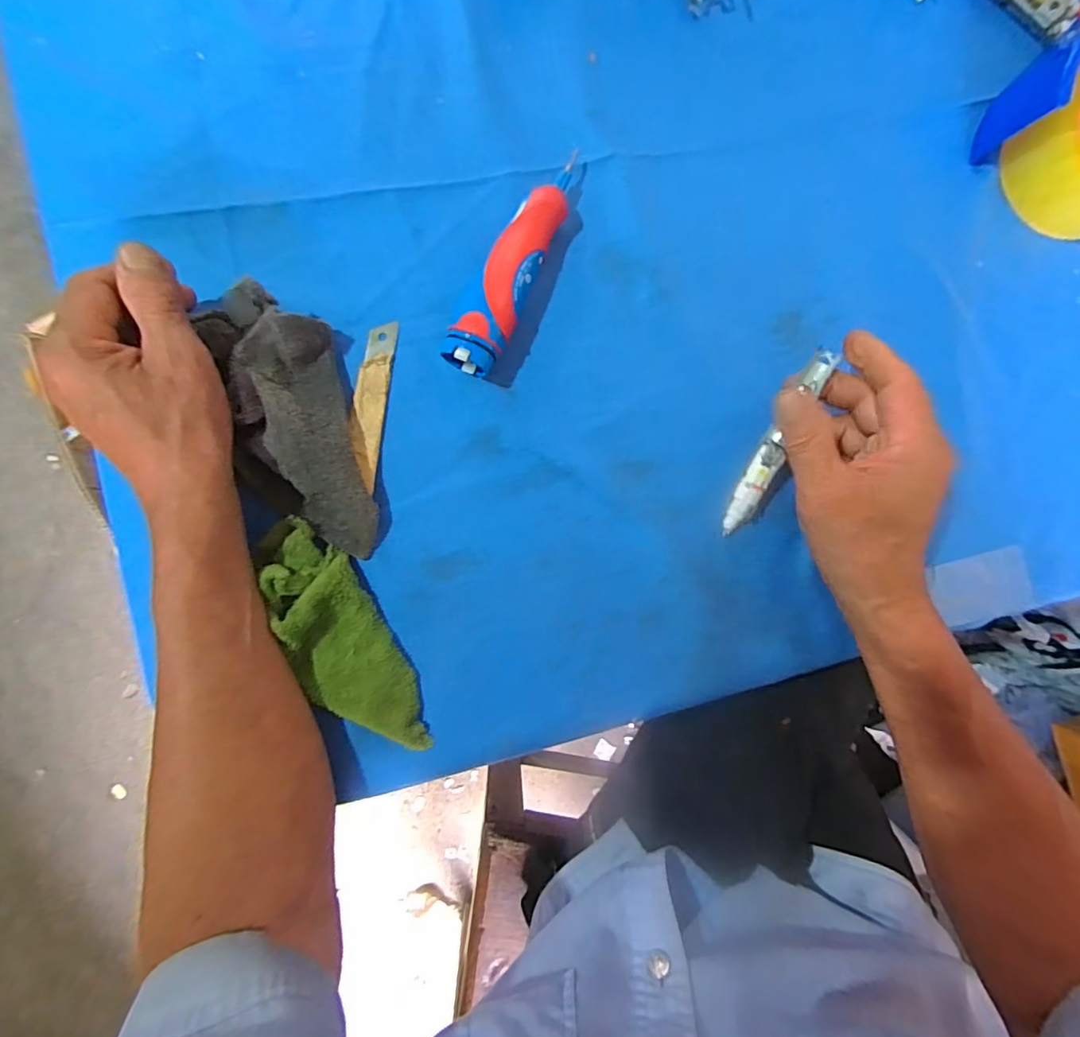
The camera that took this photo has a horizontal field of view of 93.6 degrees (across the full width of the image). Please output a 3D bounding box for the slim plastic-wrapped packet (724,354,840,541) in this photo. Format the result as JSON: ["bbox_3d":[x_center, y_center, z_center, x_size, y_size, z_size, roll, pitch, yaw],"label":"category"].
[{"bbox_3d":[0.147,-0.046,0.315,0.017,0.012,0.125,26,98,-1],"label":"slim plastic-wrapped packet"}]

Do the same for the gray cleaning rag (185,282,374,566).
[{"bbox_3d":[-0.142,-0.055,0.306,0.057,0.039,0.160,-19,89,-2],"label":"gray cleaning rag"}]

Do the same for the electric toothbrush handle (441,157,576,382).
[{"bbox_3d":[-0.013,-0.160,0.321,0.032,0.029,0.147,29,87,-1],"label":"electric toothbrush handle"}]

